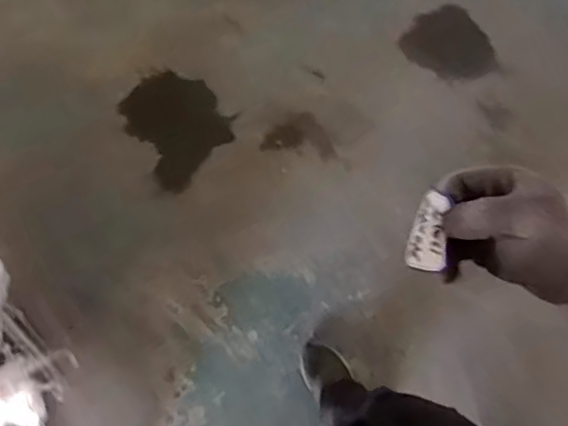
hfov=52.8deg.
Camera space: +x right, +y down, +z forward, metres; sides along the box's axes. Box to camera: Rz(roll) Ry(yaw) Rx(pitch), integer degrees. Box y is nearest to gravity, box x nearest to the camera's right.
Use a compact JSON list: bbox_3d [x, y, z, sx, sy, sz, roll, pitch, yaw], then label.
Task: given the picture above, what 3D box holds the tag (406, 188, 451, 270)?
[{"bbox_3d":[0.113,0.015,0.442,0.029,0.007,0.060,22,76,-17],"label":"tag"}]

